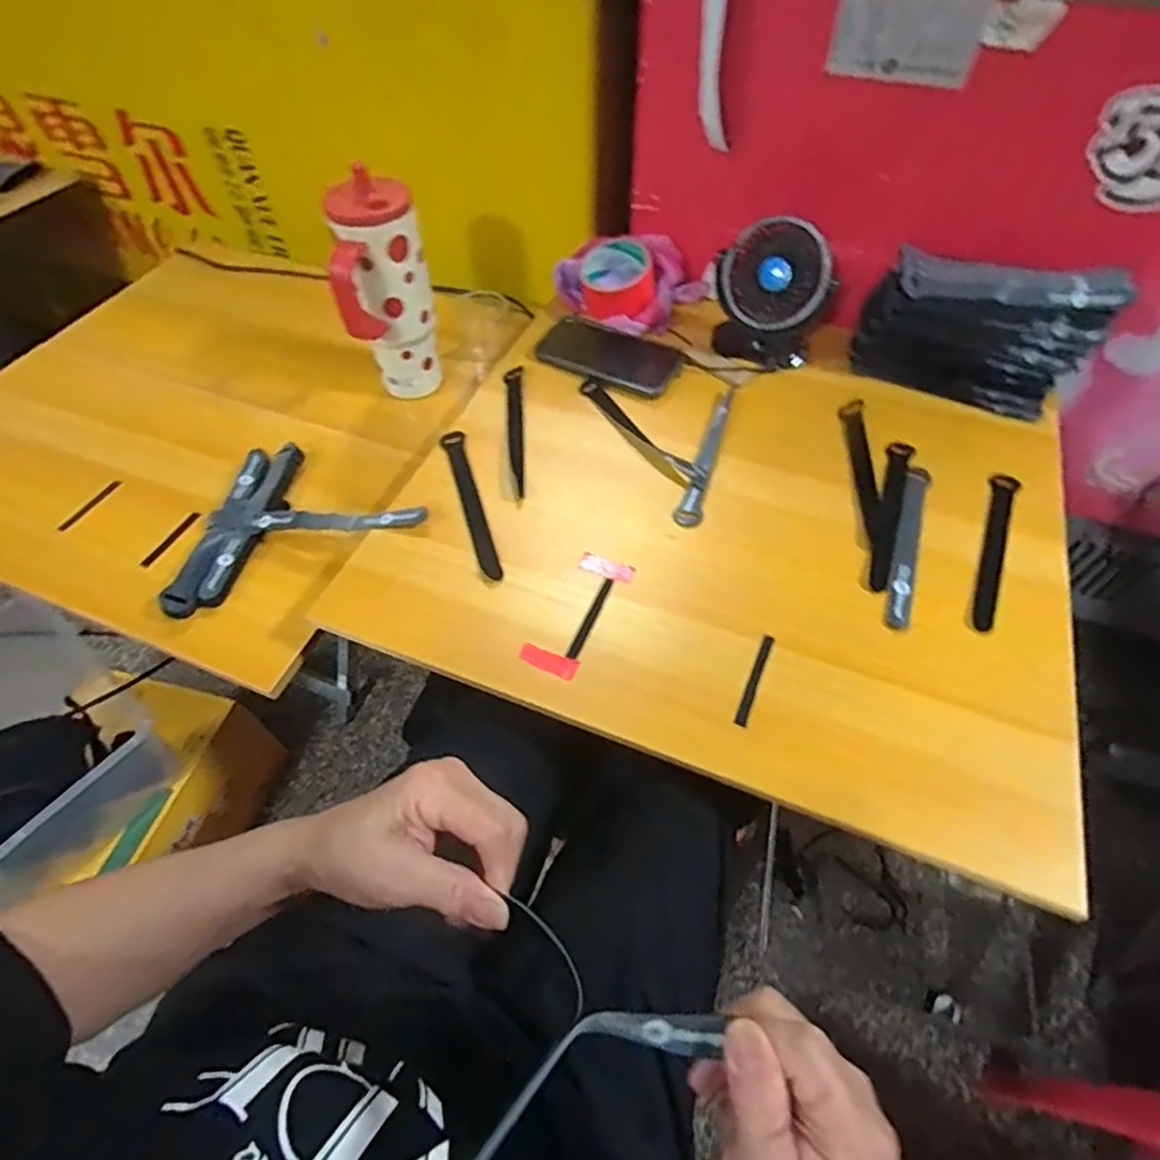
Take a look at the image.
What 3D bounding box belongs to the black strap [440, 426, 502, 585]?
[{"bbox_3d":[-0.105,-0.076,0.592,0.021,0.006,0.194,-14,56,-9],"label":"black strap"}]

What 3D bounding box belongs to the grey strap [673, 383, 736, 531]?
[{"bbox_3d":[0.130,-0.128,0.626,0.023,0.016,0.192,17,57,12],"label":"grey strap"}]

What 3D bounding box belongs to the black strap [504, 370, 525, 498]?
[{"bbox_3d":[-0.066,-0.159,0.654,0.018,0.004,0.192,-4,55,-2],"label":"black strap"}]

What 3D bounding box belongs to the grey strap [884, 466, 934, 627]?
[{"bbox_3d":[0.297,-0.036,0.563,0.019,0.006,0.196,20,57,14],"label":"grey strap"}]

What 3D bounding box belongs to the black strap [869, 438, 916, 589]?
[{"bbox_3d":[0.289,-0.065,0.585,0.023,0.005,0.192,20,57,14],"label":"black strap"}]

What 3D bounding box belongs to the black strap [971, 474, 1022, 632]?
[{"bbox_3d":[0.371,-0.031,0.562,0.024,0.009,0.199,25,59,17],"label":"black strap"}]

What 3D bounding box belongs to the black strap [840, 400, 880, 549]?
[{"bbox_3d":[0.276,-0.111,0.612,0.023,0.006,0.188,6,55,5],"label":"black strap"}]

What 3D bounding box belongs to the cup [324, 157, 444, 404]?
[{"bbox_3d":[-0.197,-0.288,0.659,0.082,0.214,0.103,-8,55,-5],"label":"cup"}]

